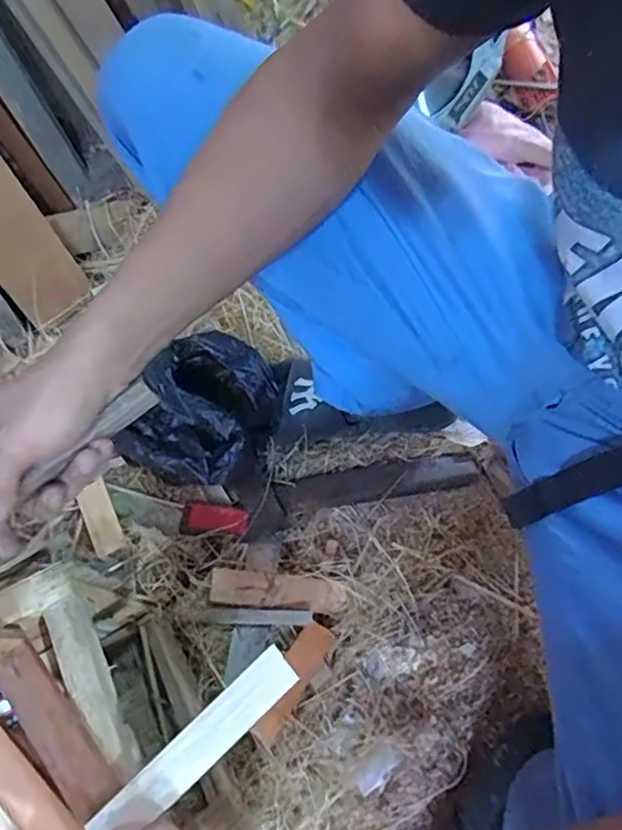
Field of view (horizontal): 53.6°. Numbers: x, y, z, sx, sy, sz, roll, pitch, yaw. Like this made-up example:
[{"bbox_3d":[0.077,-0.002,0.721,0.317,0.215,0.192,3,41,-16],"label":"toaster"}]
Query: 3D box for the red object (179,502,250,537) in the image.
[{"bbox_3d":[-0.114,0.124,0.727,0.080,0.010,0.038,5,65,4],"label":"red object"}]

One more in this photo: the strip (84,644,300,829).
[{"bbox_3d":[-0.071,0.207,0.385,0.147,0.008,0.028,-39,69,-12],"label":"strip"}]

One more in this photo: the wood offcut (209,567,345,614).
[{"bbox_3d":[-0.037,0.194,0.684,0.145,0.018,0.037,4,65,3],"label":"wood offcut"}]

